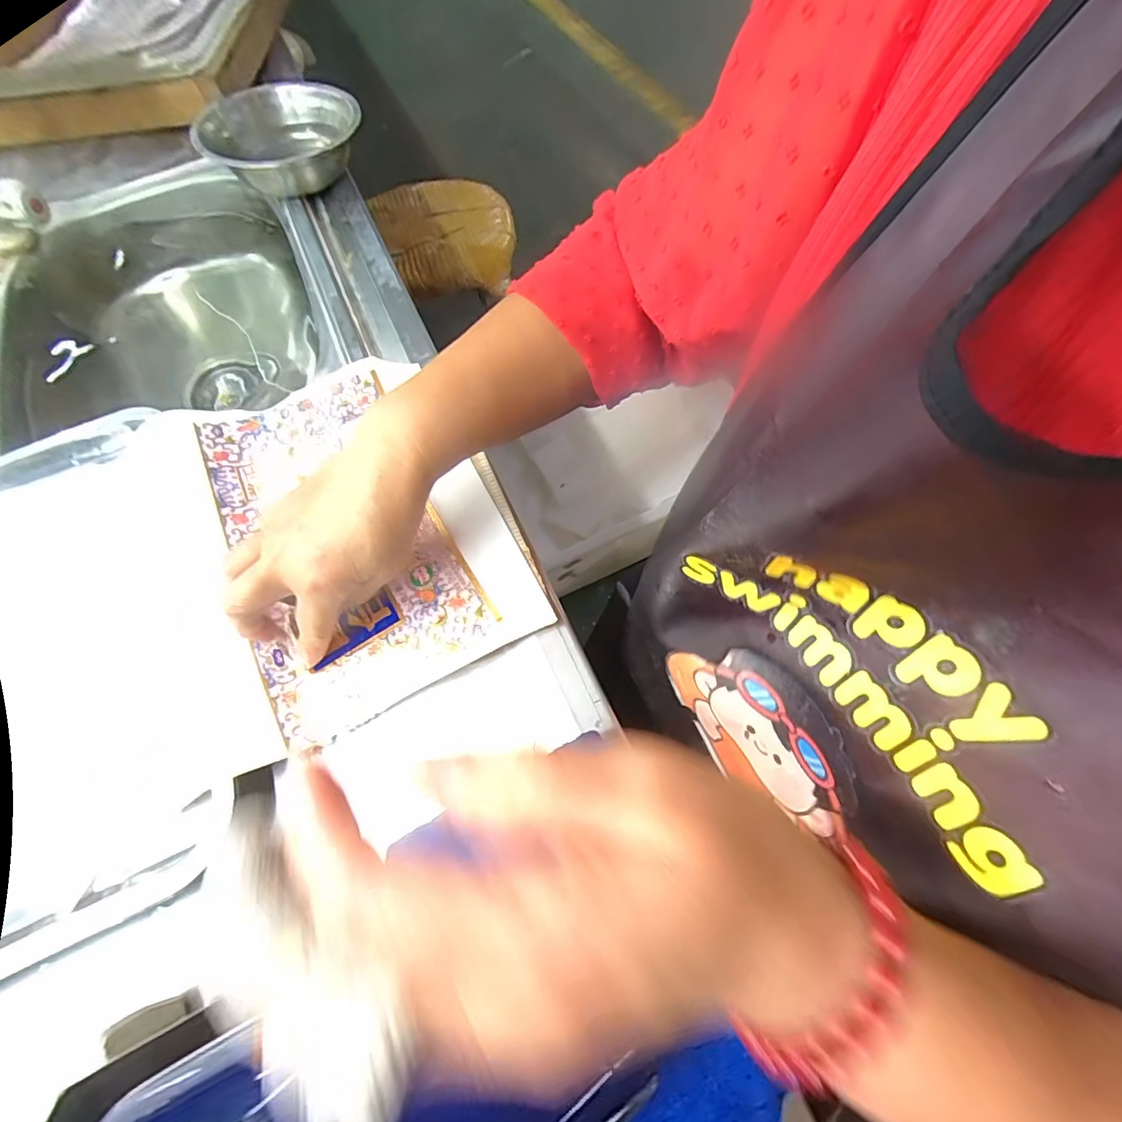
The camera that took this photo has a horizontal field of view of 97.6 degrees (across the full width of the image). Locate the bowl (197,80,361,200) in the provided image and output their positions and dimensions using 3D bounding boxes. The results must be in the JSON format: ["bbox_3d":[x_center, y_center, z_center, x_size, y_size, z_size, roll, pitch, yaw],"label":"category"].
[{"bbox_3d":[-0.301,-0.462,0.547,0.159,0.069,0.170,0,65,0],"label":"bowl"}]

